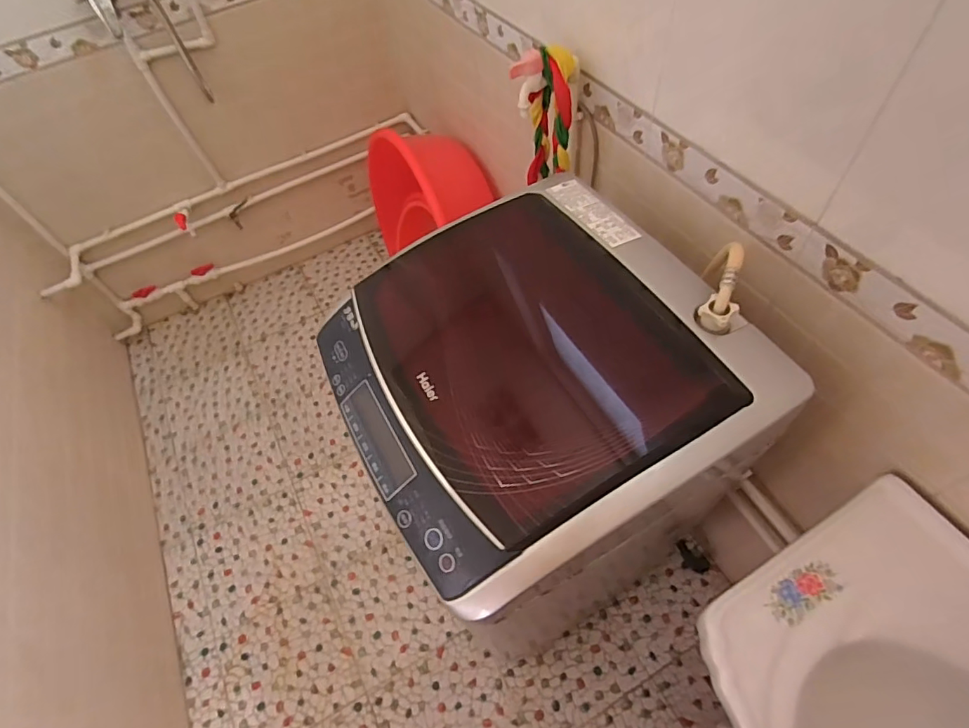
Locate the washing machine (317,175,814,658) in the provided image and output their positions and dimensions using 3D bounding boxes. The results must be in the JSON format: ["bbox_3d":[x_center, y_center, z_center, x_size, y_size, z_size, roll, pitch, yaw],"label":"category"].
[{"bbox_3d":[0.120,0.218,1.016,0.541,0.917,0.483,-30,59,-14],"label":"washing machine"}]

